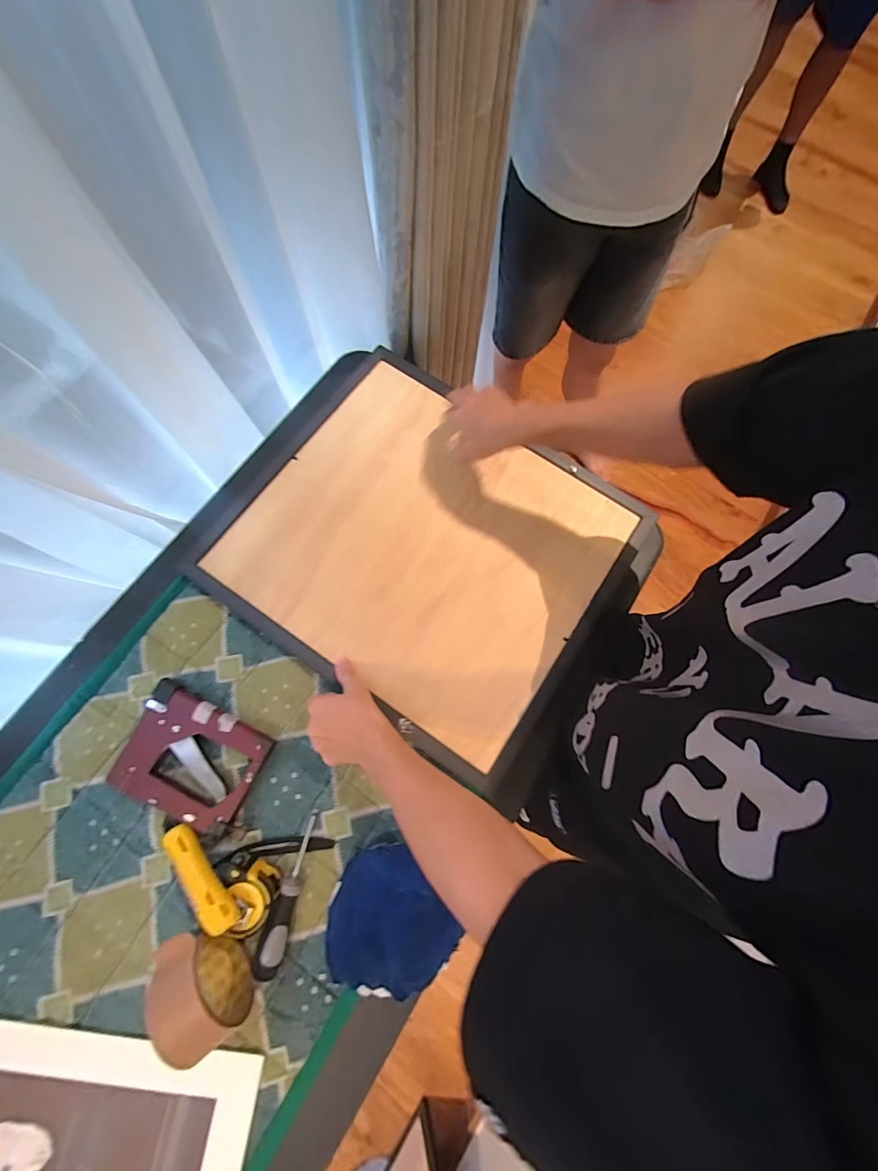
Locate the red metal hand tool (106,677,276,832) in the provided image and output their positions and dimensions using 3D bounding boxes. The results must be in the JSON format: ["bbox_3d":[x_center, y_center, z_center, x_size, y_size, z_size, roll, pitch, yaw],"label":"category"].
[{"bbox_3d":[-0.295,0.207,0.486,0.159,0.022,0.124,24,75,3],"label":"red metal hand tool"}]

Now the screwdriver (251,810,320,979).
[{"bbox_3d":[-0.169,0.345,0.457,0.027,0.026,0.159,14,74,1],"label":"screwdriver"}]

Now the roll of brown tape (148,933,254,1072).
[{"bbox_3d":[-0.244,0.406,0.411,0.054,0.080,0.102,-38,80,-12],"label":"roll of brown tape"}]

